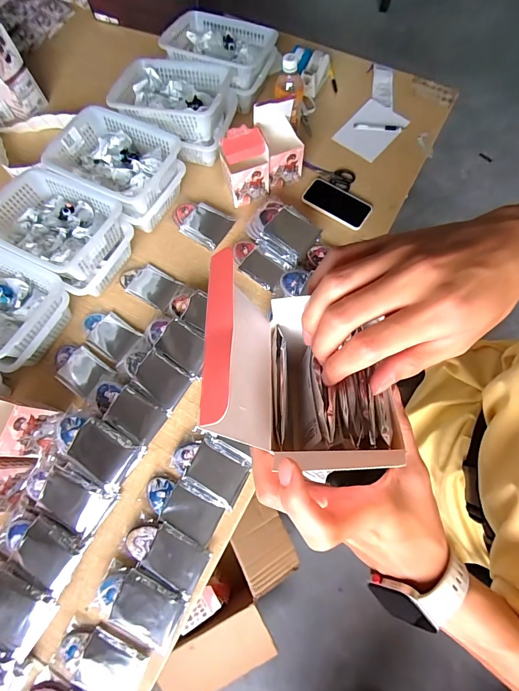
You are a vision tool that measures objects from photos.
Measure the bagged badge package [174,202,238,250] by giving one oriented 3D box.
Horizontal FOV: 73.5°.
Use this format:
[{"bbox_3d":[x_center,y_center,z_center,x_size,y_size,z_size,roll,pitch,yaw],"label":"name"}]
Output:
[{"bbox_3d":[-0.146,-0.305,0.860,0.138,0.024,0.096,28,76,11],"label":"bagged badge package"}]

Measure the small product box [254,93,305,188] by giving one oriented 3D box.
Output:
[{"bbox_3d":[0.046,-0.465,0.805,0.095,0.177,0.088,-28,73,-6],"label":"small product box"}]

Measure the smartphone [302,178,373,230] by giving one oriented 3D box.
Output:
[{"bbox_3d":[0.199,-0.367,0.892,0.174,0.016,0.095,30,76,11],"label":"smartphone"}]

